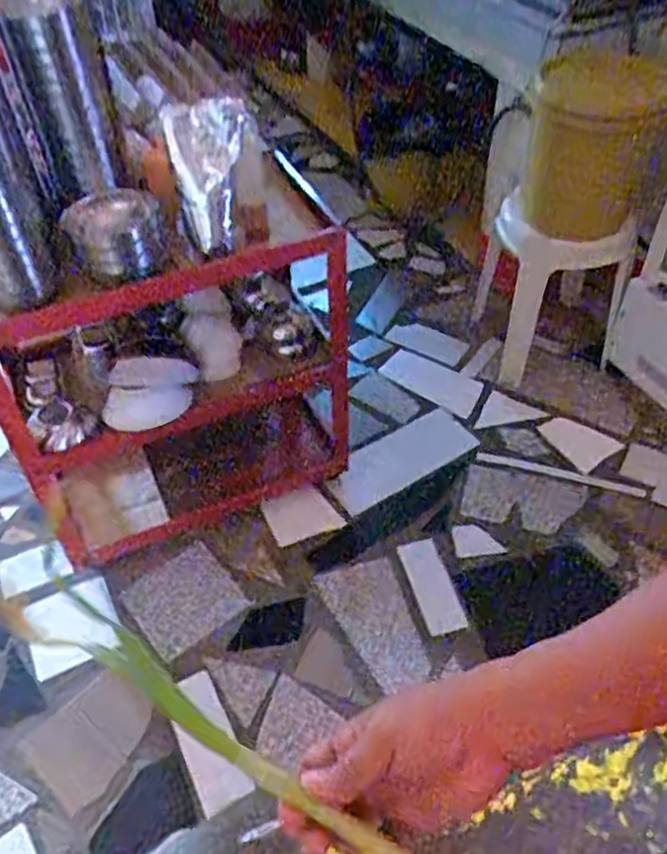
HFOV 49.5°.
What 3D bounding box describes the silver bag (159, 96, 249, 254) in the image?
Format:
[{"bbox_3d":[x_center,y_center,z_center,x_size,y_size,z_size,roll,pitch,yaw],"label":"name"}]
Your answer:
[{"bbox_3d":[-0.205,-0.404,1.194,0.136,0.231,0.046,-4,47,-1],"label":"silver bag"}]

